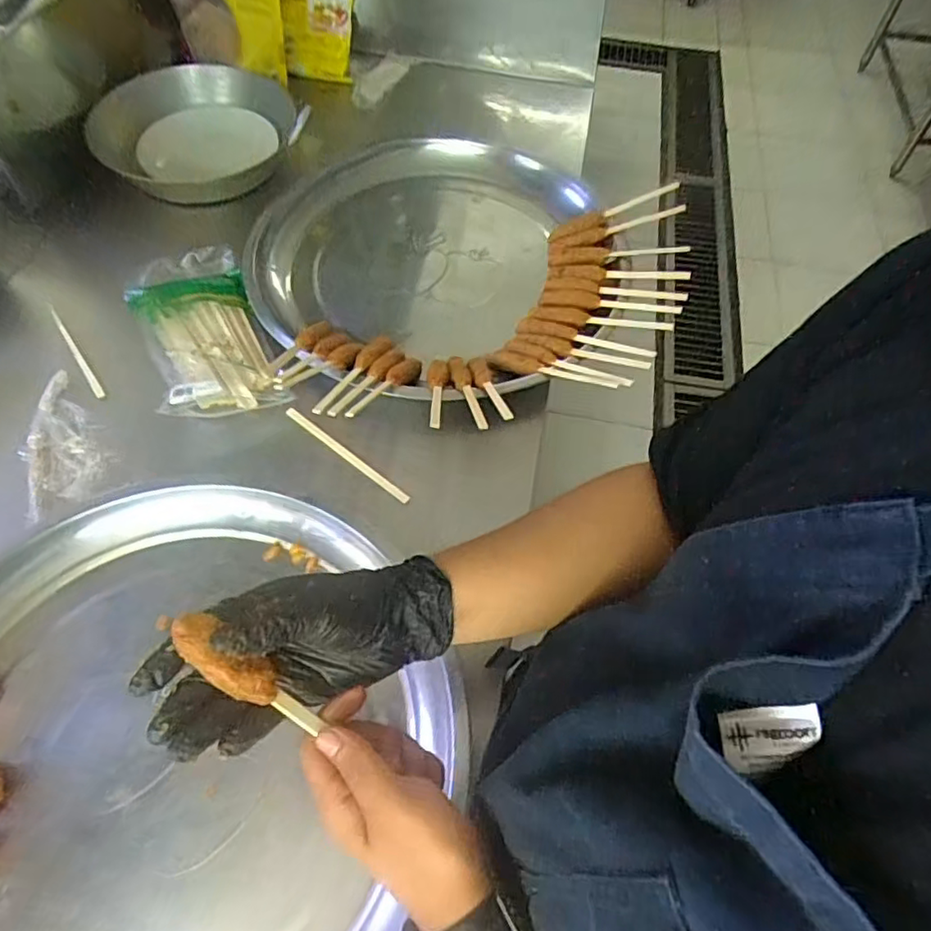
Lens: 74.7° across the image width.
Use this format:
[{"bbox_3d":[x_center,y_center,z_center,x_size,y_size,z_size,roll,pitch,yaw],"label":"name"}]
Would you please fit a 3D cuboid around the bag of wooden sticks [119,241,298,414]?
[{"bbox_3d":[-0.309,-0.158,0.724,0.134,0.049,0.268,-23,62,-15],"label":"bag of wooden sticks"}]

